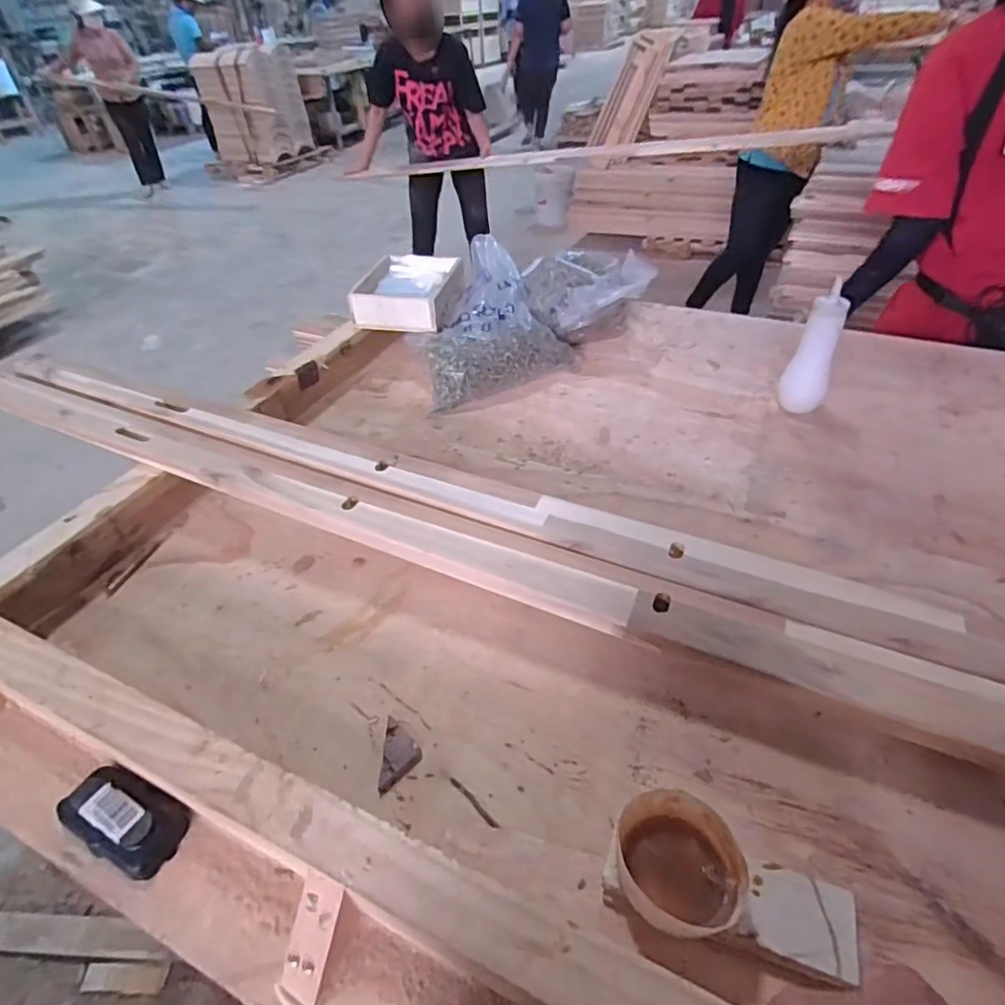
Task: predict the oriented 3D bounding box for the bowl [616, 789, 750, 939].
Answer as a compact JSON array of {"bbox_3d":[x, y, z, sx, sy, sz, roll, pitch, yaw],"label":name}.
[{"bbox_3d":[0.127,0.263,0.414,0.085,0.052,0.085,1,43,7],"label":"bowl"}]

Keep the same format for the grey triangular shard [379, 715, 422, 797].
[{"bbox_3d":[-0.089,0.222,0.510,0.034,0.012,0.063,-4,42,1],"label":"grey triangular shard"}]

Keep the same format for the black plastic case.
[{"bbox_3d":[-0.310,0.258,0.471,0.102,0.028,0.055,14,46,20],"label":"black plastic case"}]

